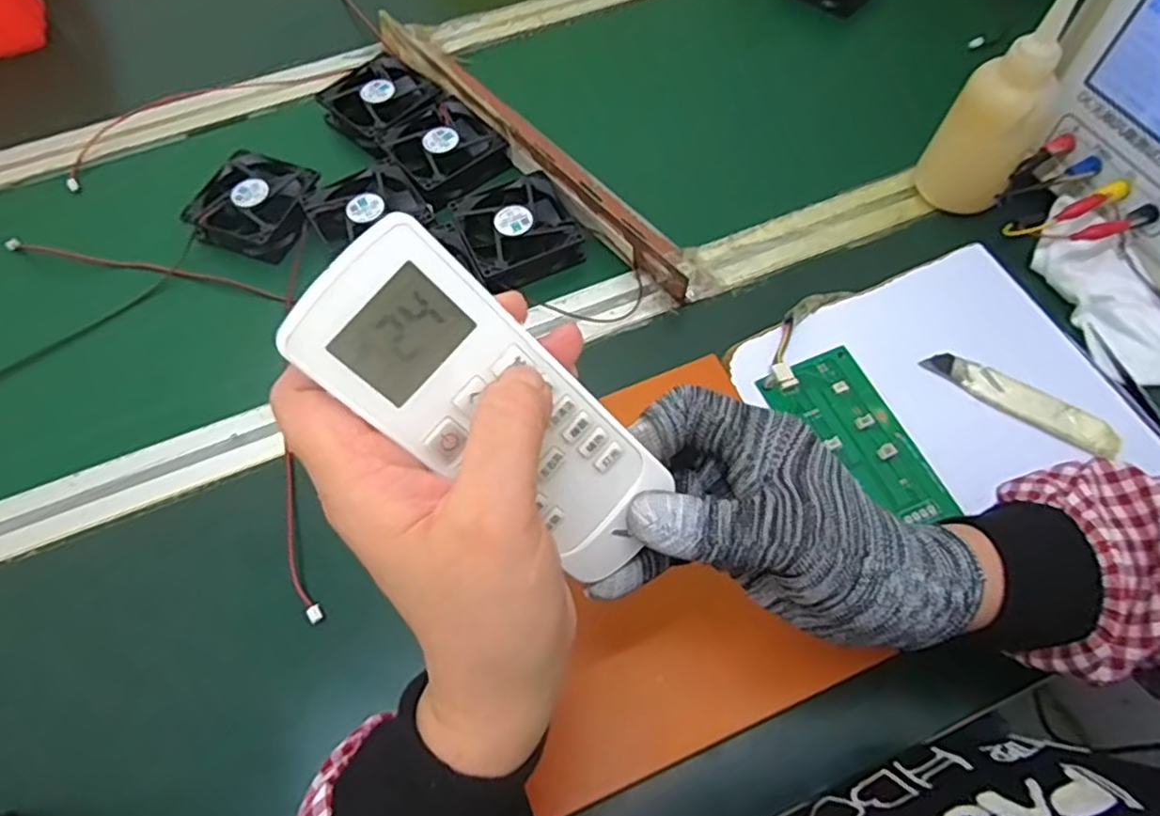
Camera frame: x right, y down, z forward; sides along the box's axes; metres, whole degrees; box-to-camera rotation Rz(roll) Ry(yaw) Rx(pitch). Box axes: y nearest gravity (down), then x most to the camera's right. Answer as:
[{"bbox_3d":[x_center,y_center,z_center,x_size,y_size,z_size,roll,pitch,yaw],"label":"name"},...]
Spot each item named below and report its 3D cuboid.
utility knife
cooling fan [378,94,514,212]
[{"bbox_3d":[0.270,-0.003,0.413,0.111,0.017,0.021,33,69,18],"label":"utility knife"},{"bbox_3d":[-0.110,-0.209,0.550,0.080,0.027,0.085,-34,66,-13],"label":"cooling fan"}]

